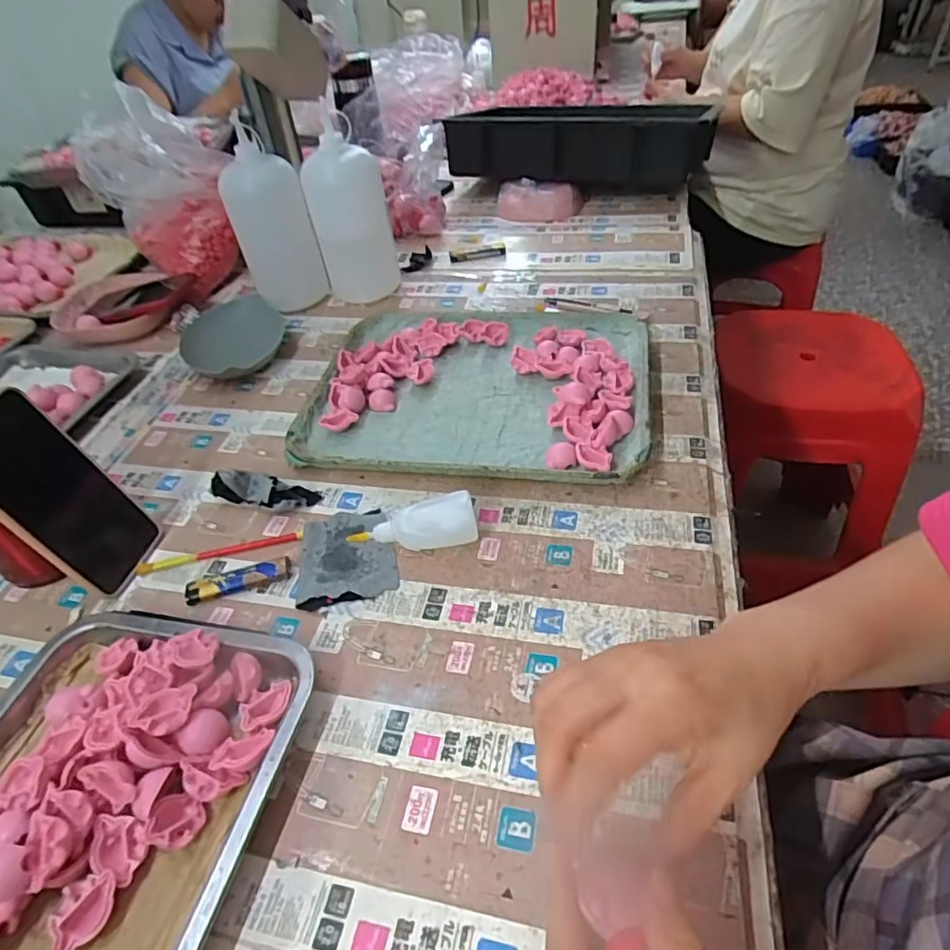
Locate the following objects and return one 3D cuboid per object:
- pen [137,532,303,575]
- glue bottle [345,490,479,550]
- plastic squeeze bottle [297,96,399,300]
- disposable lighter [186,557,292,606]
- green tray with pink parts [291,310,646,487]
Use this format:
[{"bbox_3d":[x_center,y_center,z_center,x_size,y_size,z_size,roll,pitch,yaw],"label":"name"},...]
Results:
[{"bbox_3d":[-0.216,0.064,0.495,0.137,0.006,0.011,-11,44,-5],"label":"pen"},{"bbox_3d":[-0.049,0.045,0.473,0.098,0.028,0.039,-14,44,-8],"label":"glue bottle"},{"bbox_3d":[-0.160,-0.321,0.748,0.093,0.214,0.074,-2,44,4],"label":"plastic squeeze bottle"},{"bbox_3d":[-0.187,0.082,0.464,0.080,0.009,0.017,-13,44,-8],"label":"disposable lighter"},{"bbox_3d":[0.003,-0.097,0.609,0.337,0.029,0.263,5,45,11],"label":"green tray with pink parts"}]

